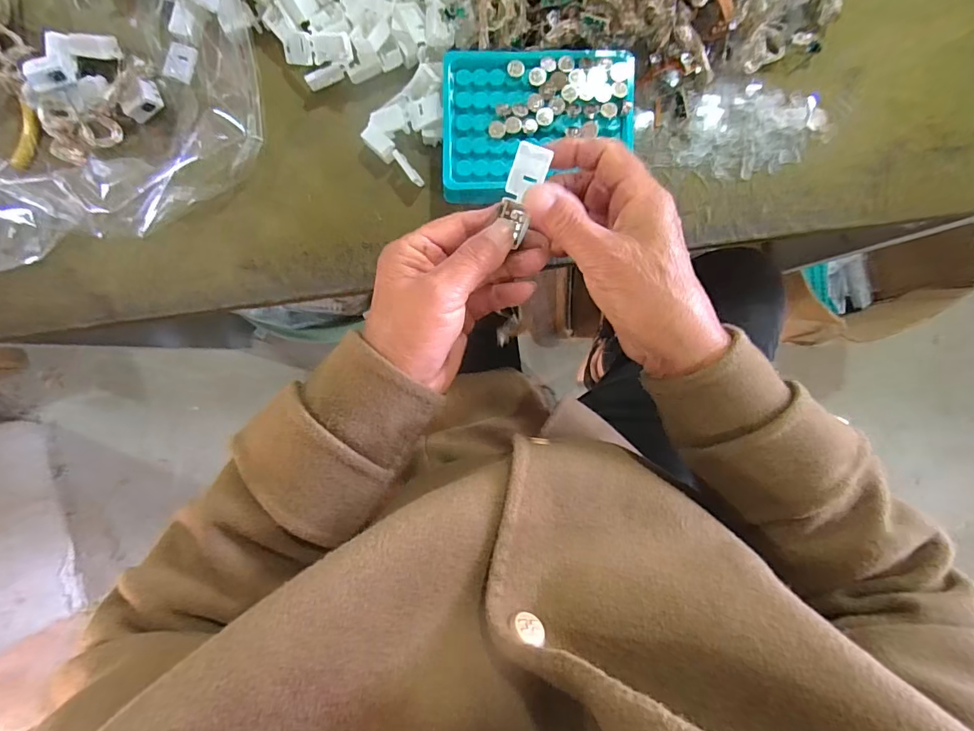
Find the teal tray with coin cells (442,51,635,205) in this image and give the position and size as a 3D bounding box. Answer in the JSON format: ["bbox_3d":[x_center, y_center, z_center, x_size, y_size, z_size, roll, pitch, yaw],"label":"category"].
[{"bbox_3d":[0.034,-0.167,0.326,0.128,0.033,0.096,1,92,0],"label":"teal tray with coin cells"}]

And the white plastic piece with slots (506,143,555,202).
[{"bbox_3d":[0.023,-0.105,0.250,0.019,0.006,0.029,19,95,-3],"label":"white plastic piece with slots"}]

